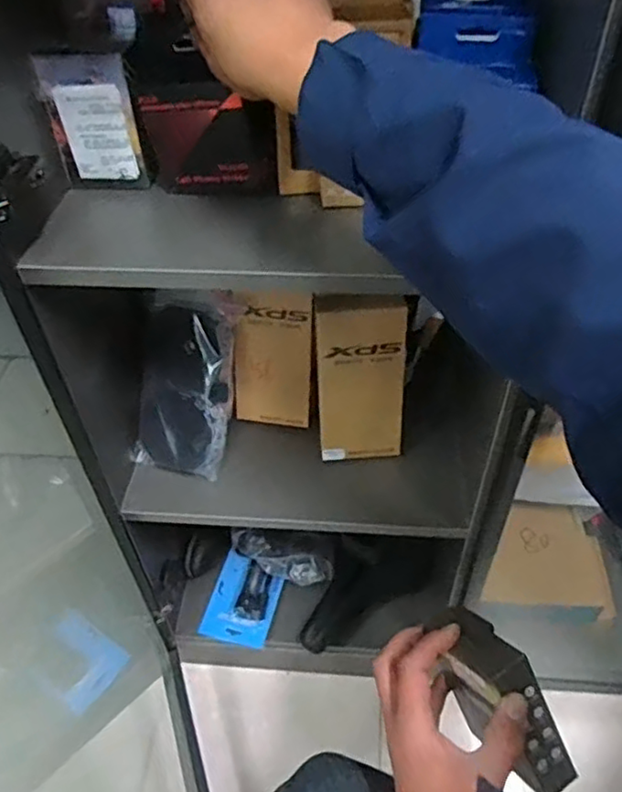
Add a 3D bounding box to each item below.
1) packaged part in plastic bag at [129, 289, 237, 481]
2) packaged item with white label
[{"bbox_3d":[-0.138,-0.009,0.711,0.102,0.206,0.040,15,16,16],"label":"packaged part in plastic bag"},{"bbox_3d":[-0.172,-0.217,0.518,0.074,0.103,0.014,1,46,4],"label":"packaged item with white label"}]

